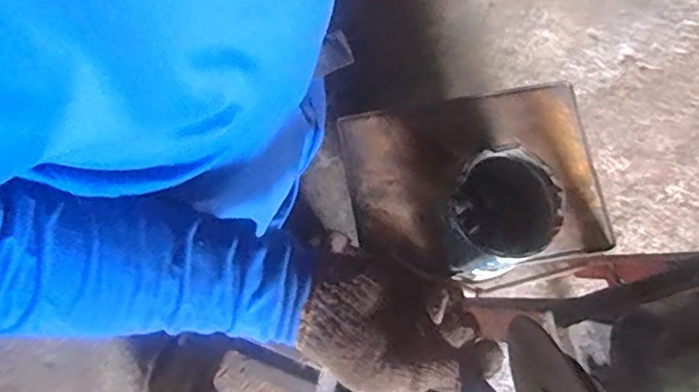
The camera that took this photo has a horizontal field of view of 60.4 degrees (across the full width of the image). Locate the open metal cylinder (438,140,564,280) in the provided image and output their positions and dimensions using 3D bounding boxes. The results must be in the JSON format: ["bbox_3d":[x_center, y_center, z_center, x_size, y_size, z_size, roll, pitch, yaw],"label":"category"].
[{"bbox_3d":[0.243,0.023,0.989,0.188,0.132,0.172,-39,80,-8],"label":"open metal cylinder"}]

